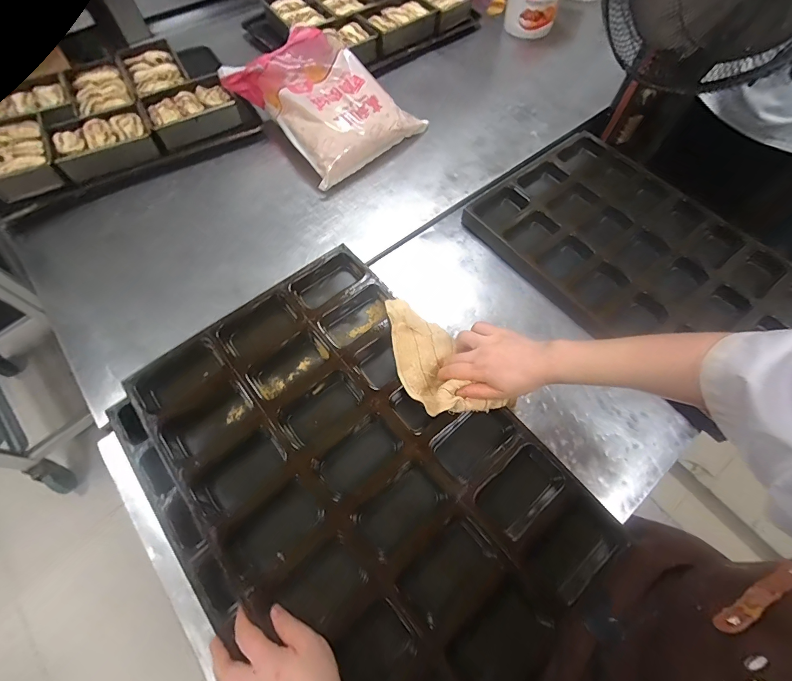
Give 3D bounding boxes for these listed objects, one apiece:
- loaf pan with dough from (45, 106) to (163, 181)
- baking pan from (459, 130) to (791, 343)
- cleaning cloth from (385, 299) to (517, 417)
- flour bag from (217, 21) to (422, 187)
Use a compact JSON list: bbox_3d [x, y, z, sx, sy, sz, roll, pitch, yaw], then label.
[{"bbox_3d":[-0.628,-0.429,0.795,0.187,0.050,0.137,-31,69,-14],"label":"loaf pan with dough"},{"bbox_3d":[0.482,-0.176,0.734,0.418,0.055,0.610,-39,71,-17],"label":"baking pan"},{"bbox_3d":[0.055,0.030,0.532,0.105,0.063,0.208,-28,73,-13],"label":"cleaning cloth"},{"bbox_3d":[-0.157,-0.547,0.827,0.303,0.121,0.339,-38,70,-17],"label":"flour bag"}]

